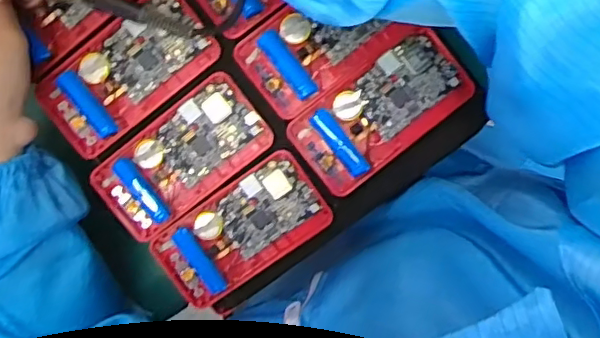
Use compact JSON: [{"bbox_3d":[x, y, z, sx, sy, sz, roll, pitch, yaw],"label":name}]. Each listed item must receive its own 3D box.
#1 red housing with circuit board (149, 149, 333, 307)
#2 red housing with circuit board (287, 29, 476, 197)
[{"bbox_3d":[-0.041,0.044,0.418,0.120,0.013,0.063,-35,94,6],"label":"red housing with circuit board"},{"bbox_3d":[0.055,-0.040,0.405,0.121,0.013,0.059,-37,94,6],"label":"red housing with circuit board"}]

